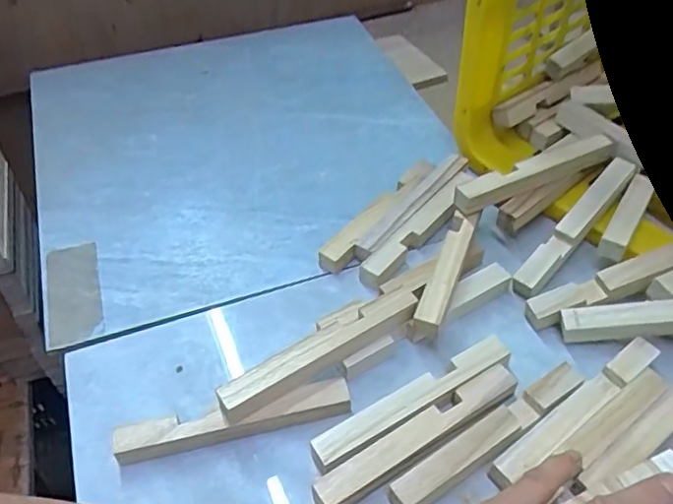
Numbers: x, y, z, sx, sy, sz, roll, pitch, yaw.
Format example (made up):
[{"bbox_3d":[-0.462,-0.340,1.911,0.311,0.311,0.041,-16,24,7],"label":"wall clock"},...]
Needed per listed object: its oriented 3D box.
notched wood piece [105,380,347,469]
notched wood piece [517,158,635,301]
[{"bbox_3d":[-0.066,0.108,0.390,0.149,0.018,0.020,-11,47,-9],"label":"notched wood piece"},{"bbox_3d":[0.191,-0.021,0.482,0.019,0.016,0.149,34,70,33],"label":"notched wood piece"}]

